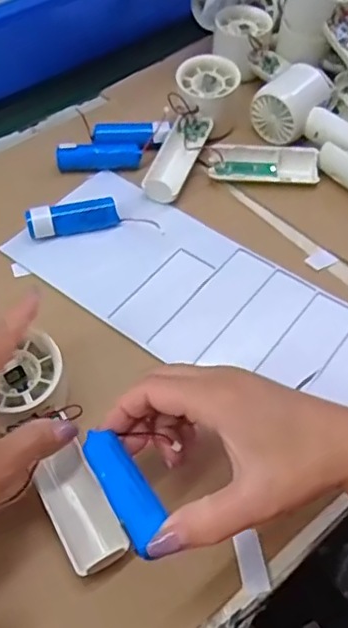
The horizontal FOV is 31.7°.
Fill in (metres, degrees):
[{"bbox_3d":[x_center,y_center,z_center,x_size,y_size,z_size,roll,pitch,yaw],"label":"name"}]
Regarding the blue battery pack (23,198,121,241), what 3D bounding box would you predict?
[{"bbox_3d":[-0.082,-0.079,0.498,0.072,0.019,0.021,-13,55,-12],"label":"blue battery pack"}]

